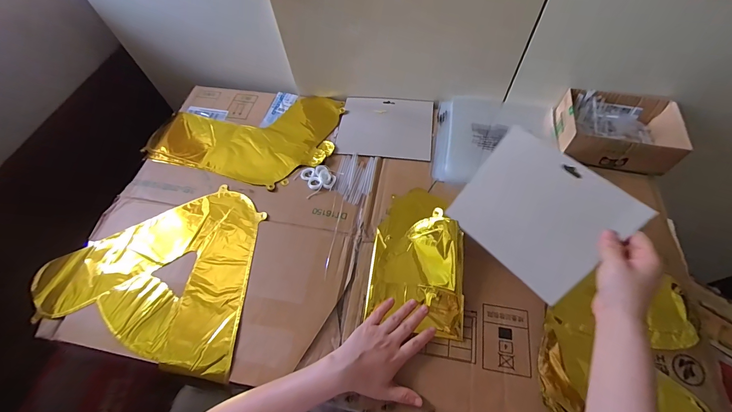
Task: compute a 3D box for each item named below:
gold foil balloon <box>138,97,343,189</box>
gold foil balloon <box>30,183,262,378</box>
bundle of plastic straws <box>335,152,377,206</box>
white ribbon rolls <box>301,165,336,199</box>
[{"bbox_3d":[-0.269,-0.154,0.679,0.406,0.026,0.236,7,63,7],"label":"gold foil balloon"},{"bbox_3d":[-0.355,0.094,0.533,0.359,0.009,0.282,9,63,8],"label":"gold foil balloon"},{"bbox_3d":[-0.020,-0.054,0.600,0.070,0.005,0.106,7,63,7],"label":"bundle of plastic straws"},{"bbox_3d":[-0.089,-0.053,0.598,0.059,0.012,0.060,-1,62,3],"label":"white ribbon rolls"}]

